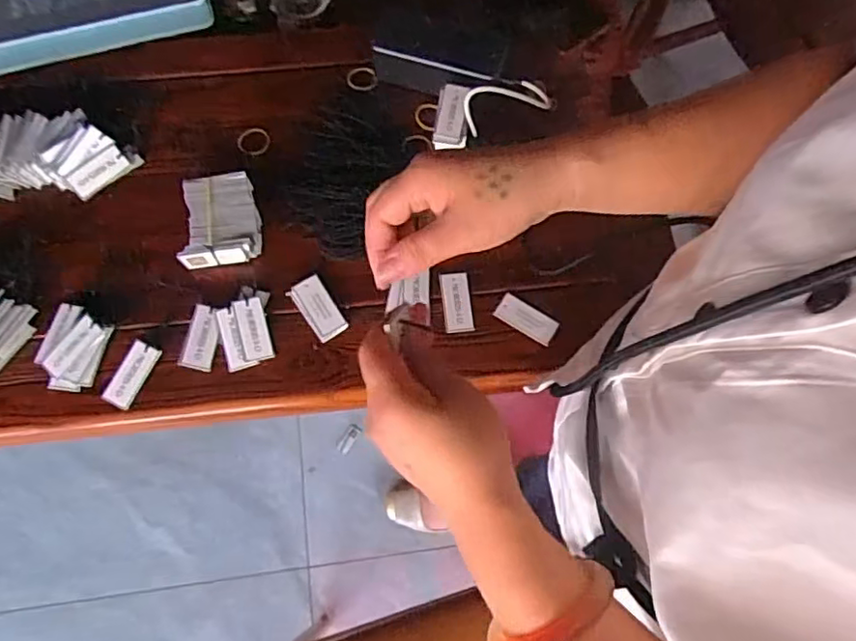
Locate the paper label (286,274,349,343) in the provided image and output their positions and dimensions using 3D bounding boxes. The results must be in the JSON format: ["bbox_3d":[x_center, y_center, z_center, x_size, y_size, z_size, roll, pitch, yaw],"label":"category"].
[{"bbox_3d":[-0.100,-0.012,0.552,0.032,0.005,0.061,-40,78,1],"label":"paper label"}]

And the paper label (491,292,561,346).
[{"bbox_3d":[0.090,-0.002,0.554,0.057,0.004,0.025,32,85,8],"label":"paper label"}]

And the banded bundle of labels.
[{"bbox_3d":[-0.194,-0.093,0.573,0.070,0.033,0.081,-8,71,-4],"label":"banded bundle of labels"}]

